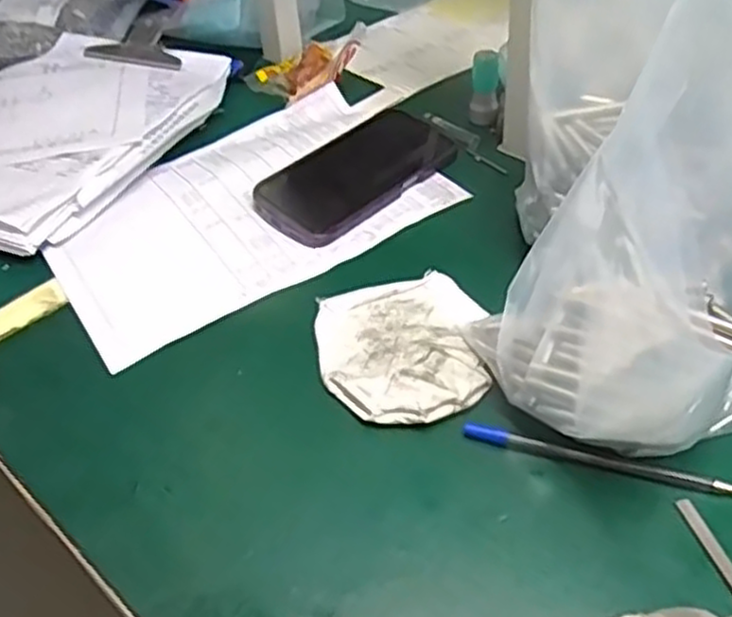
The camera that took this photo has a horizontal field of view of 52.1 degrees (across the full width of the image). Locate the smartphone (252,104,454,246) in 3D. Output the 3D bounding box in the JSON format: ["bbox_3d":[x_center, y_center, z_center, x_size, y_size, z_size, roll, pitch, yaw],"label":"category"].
[{"bbox_3d":[-0.008,-0.108,0.596,0.164,0.018,0.081,-35,51,-27],"label":"smartphone"}]

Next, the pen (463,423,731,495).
[{"bbox_3d":[0.120,0.078,0.391,0.138,0.006,0.008,11,46,16],"label":"pen"}]

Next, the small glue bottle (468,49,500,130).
[{"bbox_3d":[0.101,-0.187,0.638,0.023,0.058,0.020,1,44,7],"label":"small glue bottle"}]

